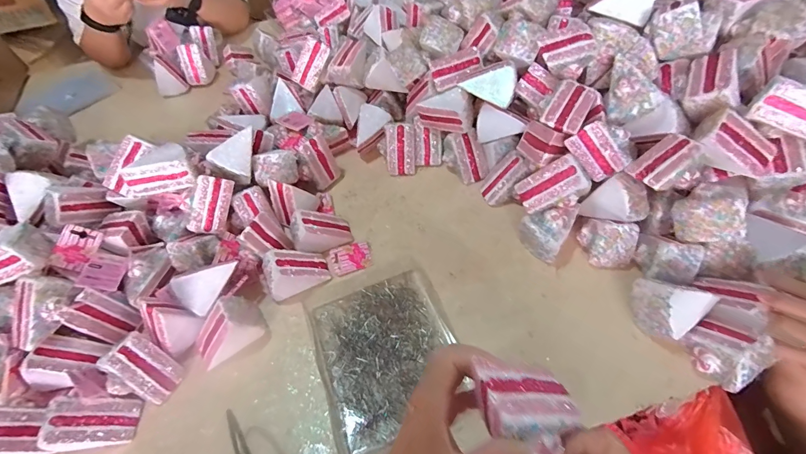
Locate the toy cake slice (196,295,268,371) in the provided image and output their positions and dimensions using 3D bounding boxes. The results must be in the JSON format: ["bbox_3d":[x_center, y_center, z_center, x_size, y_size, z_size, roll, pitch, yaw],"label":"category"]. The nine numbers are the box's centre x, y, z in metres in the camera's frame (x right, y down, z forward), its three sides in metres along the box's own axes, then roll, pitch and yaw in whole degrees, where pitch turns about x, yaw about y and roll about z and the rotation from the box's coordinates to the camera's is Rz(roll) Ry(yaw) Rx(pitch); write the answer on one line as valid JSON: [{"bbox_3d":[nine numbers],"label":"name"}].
[{"bbox_3d":[-0.242,0.137,0.503,0.095,0.061,0.060,-38,59,-20],"label":"toy cake slice"}]

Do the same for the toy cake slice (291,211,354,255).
[{"bbox_3d":[-0.130,0.002,0.585,0.089,0.056,0.059,-22,55,-10],"label":"toy cake slice"}]

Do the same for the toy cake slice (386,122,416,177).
[{"bbox_3d":[-0.003,-0.138,0.670,0.053,0.058,0.070,0,54,6],"label":"toy cake slice"}]

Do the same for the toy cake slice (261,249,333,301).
[{"bbox_3d":[-0.156,0.061,0.546,0.083,0.055,0.057,-20,55,-8],"label":"toy cake slice"}]

